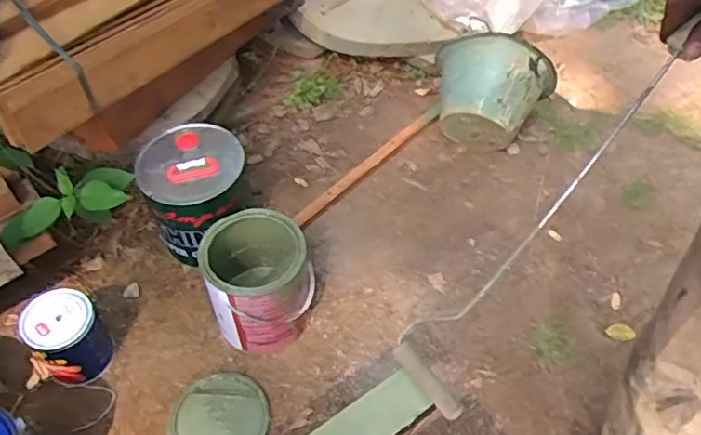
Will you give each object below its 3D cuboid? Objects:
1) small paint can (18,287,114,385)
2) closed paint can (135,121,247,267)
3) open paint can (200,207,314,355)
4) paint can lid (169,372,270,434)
[{"bbox_3d":[-0.459,0.198,1.013,0.112,0.143,0.102,-34,58,-23],"label":"small paint can"},{"bbox_3d":[-0.280,-0.039,1.160,0.182,0.194,0.206,-13,51,-10],"label":"closed paint can"},{"bbox_3d":[-0.152,0.107,1.048,0.161,0.201,0.175,-1,50,1],"label":"open paint can"},{"bbox_3d":[-0.211,0.324,0.995,0.150,0.015,0.151,-1,50,1],"label":"paint can lid"}]

